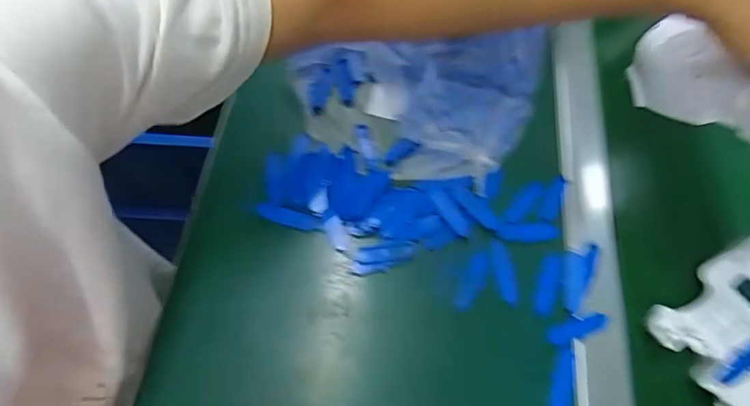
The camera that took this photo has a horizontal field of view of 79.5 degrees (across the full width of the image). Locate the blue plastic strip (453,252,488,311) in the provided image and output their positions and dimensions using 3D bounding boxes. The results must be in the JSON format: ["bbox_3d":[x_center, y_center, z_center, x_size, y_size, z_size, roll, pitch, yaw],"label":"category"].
[{"bbox_3d":[0.085,0.067,0.389,0.018,0.004,0.055,27,68,9],"label":"blue plastic strip"}]

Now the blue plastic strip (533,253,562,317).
[{"bbox_3d":[0.151,0.070,0.391,0.018,0.004,0.060,23,67,7],"label":"blue plastic strip"}]

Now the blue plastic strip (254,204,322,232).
[{"bbox_3d":[-0.077,0.013,0.406,0.059,0.004,0.015,15,66,4],"label":"blue plastic strip"}]

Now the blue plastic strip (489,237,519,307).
[{"bbox_3d":[0.113,0.060,0.396,0.018,0.004,0.057,-8,67,-6],"label":"blue plastic strip"}]

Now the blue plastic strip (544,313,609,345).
[{"bbox_3d":[0.169,0.105,0.377,0.058,0.006,0.016,-16,68,-10],"label":"blue plastic strip"}]

